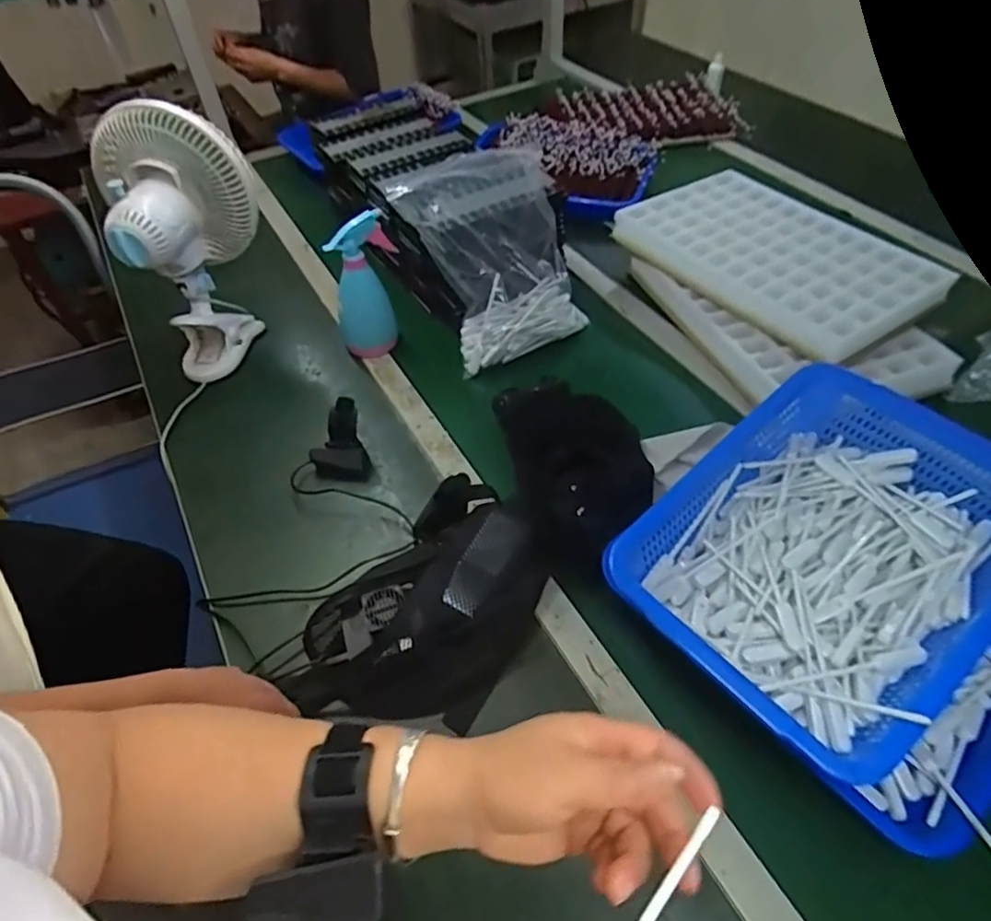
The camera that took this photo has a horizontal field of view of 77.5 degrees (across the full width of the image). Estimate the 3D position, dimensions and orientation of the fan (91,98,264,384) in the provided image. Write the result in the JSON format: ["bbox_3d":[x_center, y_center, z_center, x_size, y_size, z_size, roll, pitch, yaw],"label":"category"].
[{"bbox_3d":[-0.423,-0.300,0.874,0.197,0.326,0.158,-34,56,-23],"label":"fan"}]

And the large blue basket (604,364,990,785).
[{"bbox_3d":[0.313,0.087,0.582,0.344,0.113,0.262,-32,55,-21],"label":"large blue basket"}]

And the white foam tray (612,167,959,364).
[{"bbox_3d":[0.418,-0.314,0.925,0.284,0.034,0.415,-29,54,-19],"label":"white foam tray"}]

